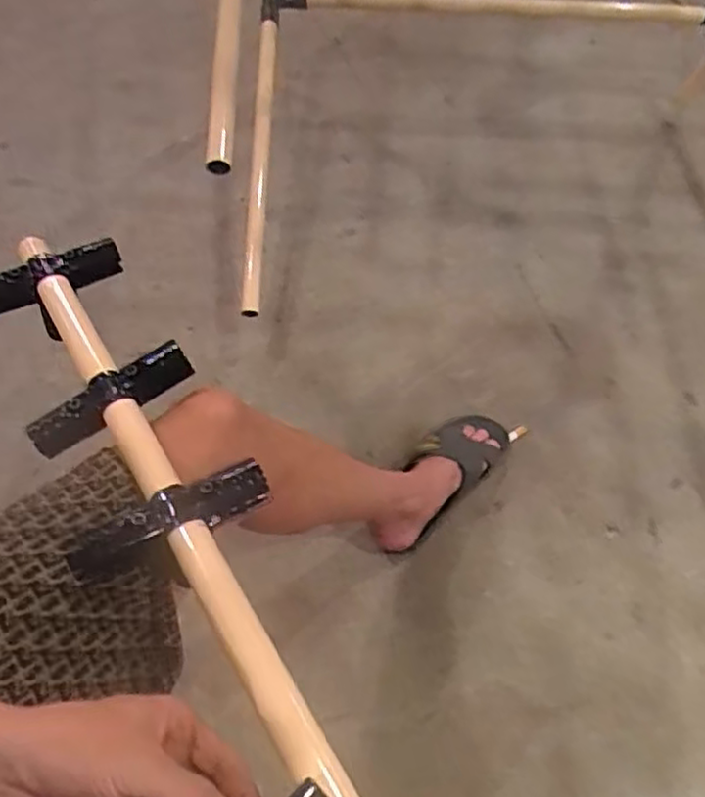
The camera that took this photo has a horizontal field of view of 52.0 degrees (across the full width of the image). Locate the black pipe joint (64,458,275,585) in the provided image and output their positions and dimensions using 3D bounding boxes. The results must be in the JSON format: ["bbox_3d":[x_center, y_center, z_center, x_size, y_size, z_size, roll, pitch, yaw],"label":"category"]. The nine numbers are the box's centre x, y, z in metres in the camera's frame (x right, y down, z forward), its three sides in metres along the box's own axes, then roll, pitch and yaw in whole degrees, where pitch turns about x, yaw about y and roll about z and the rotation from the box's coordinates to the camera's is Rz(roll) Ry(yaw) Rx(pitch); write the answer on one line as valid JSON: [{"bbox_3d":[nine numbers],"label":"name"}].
[{"bbox_3d":[-0.127,0.085,0.506,0.141,0.036,0.033,-23,62,-14],"label":"black pipe joint"}]

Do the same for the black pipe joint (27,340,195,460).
[{"bbox_3d":[-0.188,0.000,0.565,0.128,0.034,0.029,-30,64,-17],"label":"black pipe joint"}]

